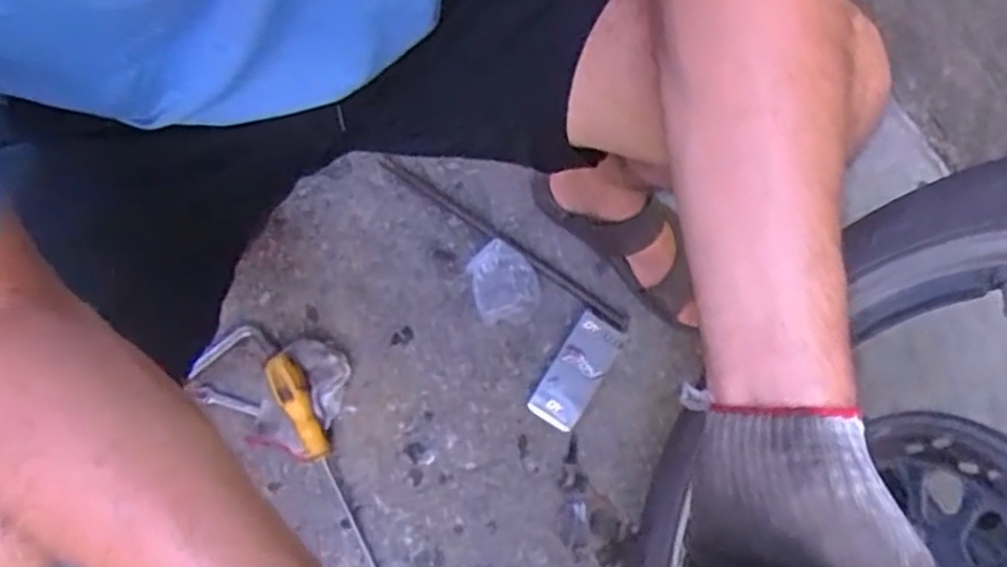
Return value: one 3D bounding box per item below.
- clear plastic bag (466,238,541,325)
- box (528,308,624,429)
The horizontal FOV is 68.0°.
[{"bbox_3d":[0.000,-0.002,0.842,0.070,0.030,0.089,-18,79,-4],"label":"clear plastic bag"},{"bbox_3d":[0.081,0.097,0.829,0.057,0.028,0.128,32,80,6],"label":"box"}]

